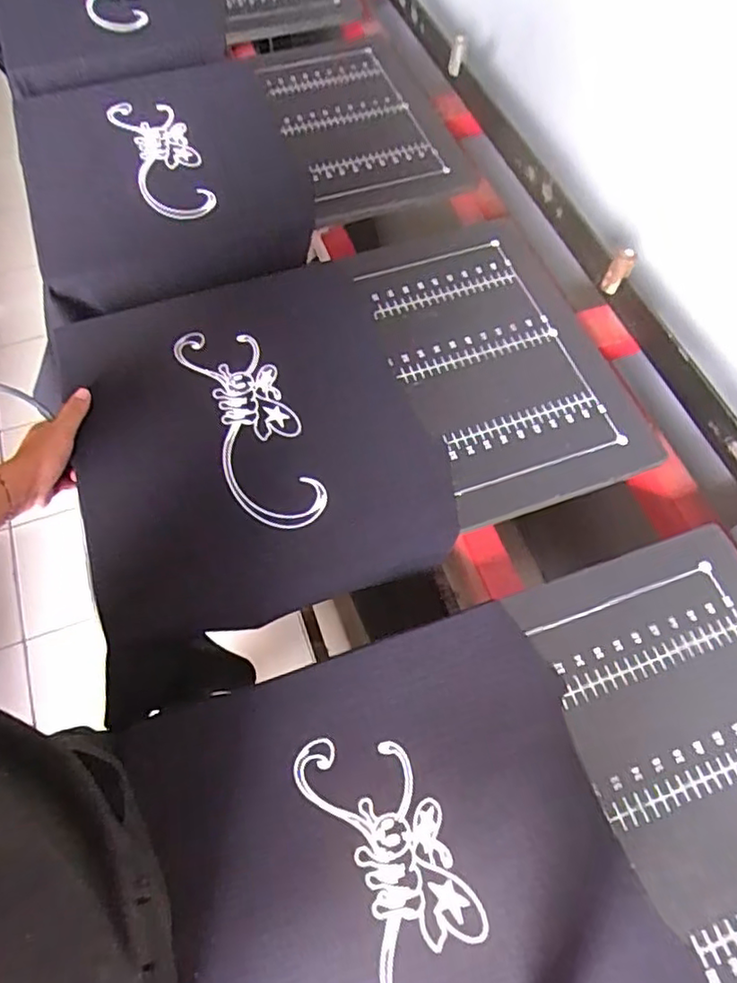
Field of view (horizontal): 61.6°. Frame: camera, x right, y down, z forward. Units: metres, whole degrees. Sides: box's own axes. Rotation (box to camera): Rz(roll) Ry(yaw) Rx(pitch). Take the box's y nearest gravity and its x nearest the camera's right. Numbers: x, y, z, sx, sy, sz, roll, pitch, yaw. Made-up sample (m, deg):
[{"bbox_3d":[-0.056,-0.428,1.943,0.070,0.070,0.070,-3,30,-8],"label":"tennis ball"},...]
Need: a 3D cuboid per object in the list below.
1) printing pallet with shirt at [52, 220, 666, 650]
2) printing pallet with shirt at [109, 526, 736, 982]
[{"bbox_3d":[-0.019,-0.106,0.715,0.609,0.045,0.416,-16,64,-9],"label":"printing pallet with shirt"},{"bbox_3d":[0.139,0.283,0.494,0.585,0.018,0.390,-17,64,-9],"label":"printing pallet with shirt"}]

